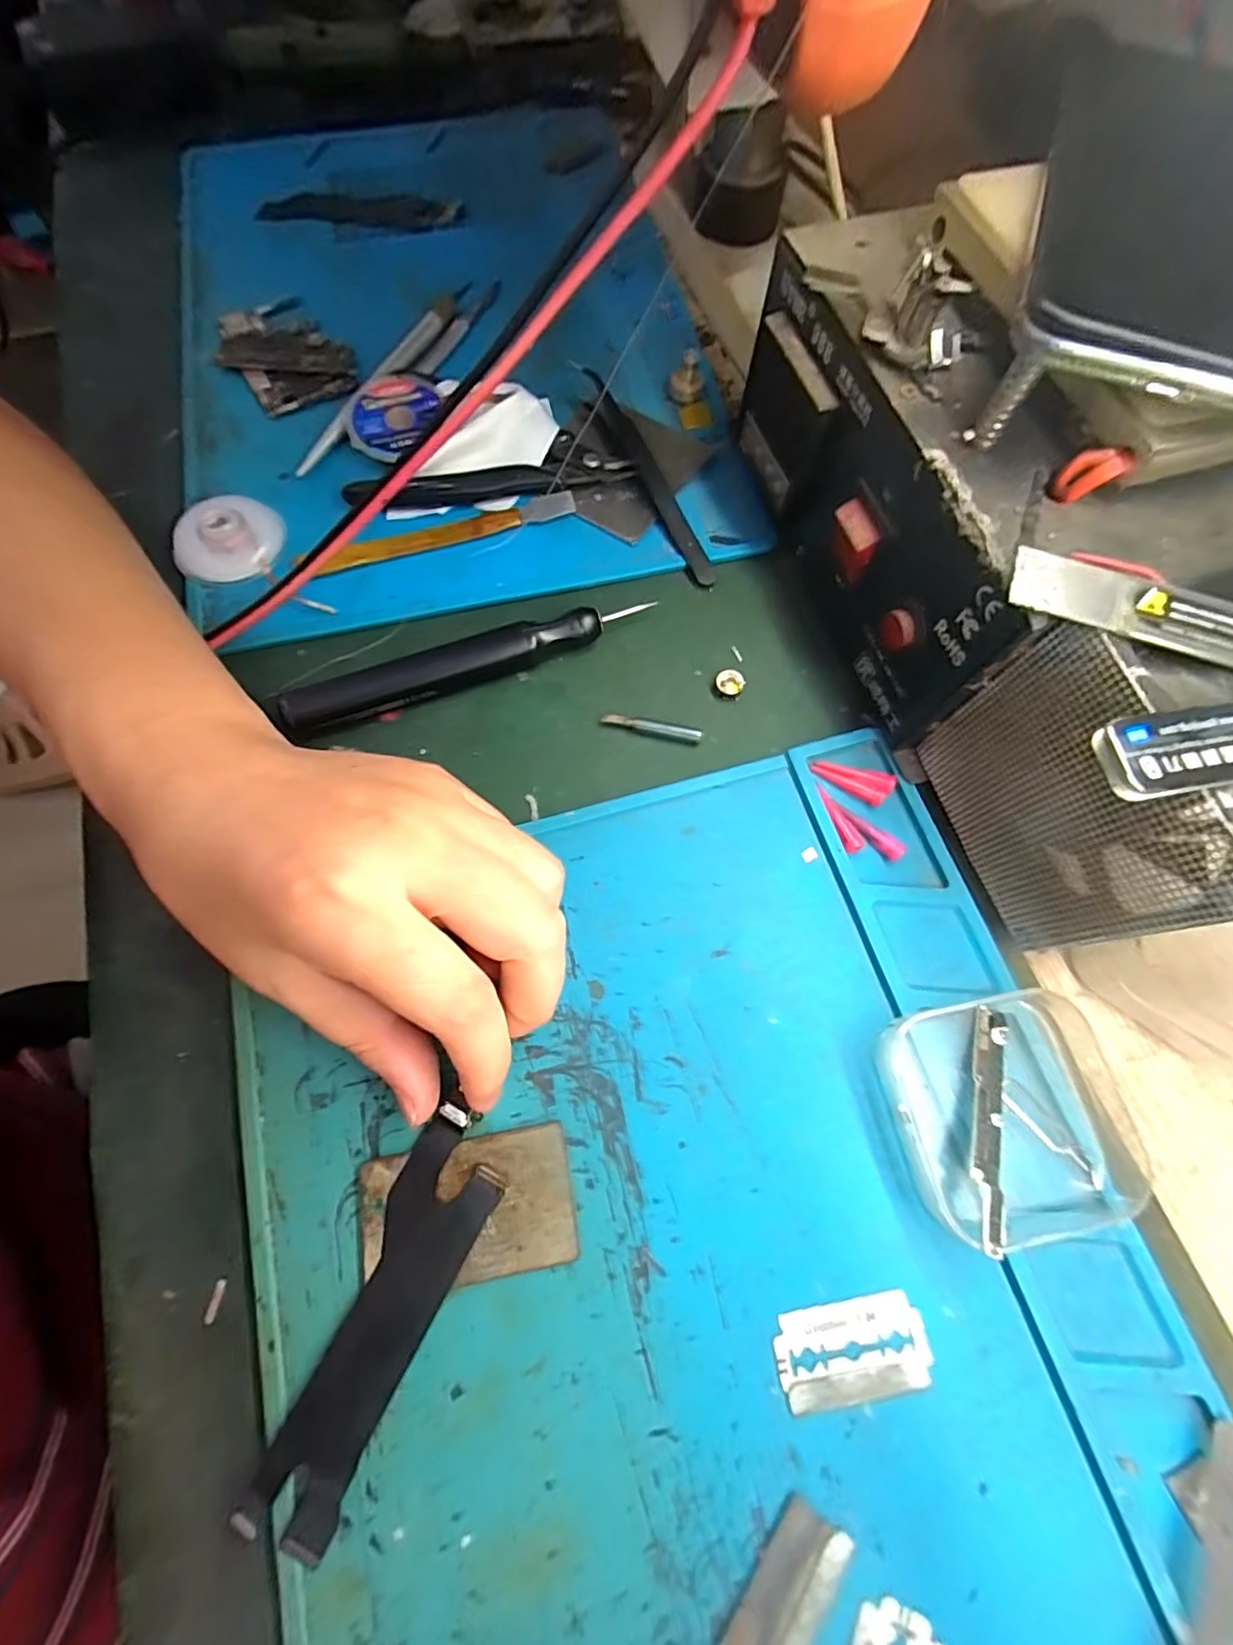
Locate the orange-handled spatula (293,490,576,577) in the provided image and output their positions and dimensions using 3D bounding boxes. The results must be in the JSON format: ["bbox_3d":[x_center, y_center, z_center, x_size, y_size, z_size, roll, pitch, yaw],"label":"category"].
[{"bbox_3d":[-0.076,-0.125,0.257,0.117,0.005,0.011,-16,72,-7],"label":"orange-handled spatula"}]

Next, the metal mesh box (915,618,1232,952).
[{"bbox_3d":[0.137,-0.007,0.177,0.030,0.084,0.079,-15,72,-6],"label":"metal mesh box"}]

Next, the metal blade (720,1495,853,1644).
[{"bbox_3d":[0.042,0.194,0.149,0.018,0.004,0.038,36,74,11],"label":"metal blade"}]

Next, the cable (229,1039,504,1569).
[{"bbox_3d":[-0.061,0.133,0.168,0.030,0.005,0.112,21,71,6],"label":"cable"}]

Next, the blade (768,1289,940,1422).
[{"bbox_3d":[0.066,0.148,0.166,0.042,0.004,0.023,-10,71,-4],"label":"blade"}]

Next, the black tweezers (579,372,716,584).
[{"bbox_3d":[0.016,-0.151,0.264,0.014,0.009,0.107,-28,87,-10],"label":"black tweezers"}]

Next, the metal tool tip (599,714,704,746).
[{"bbox_3d":[0.014,-0.037,0.233,0.039,0.004,0.006,14,71,4],"label":"metal tool tip"}]

